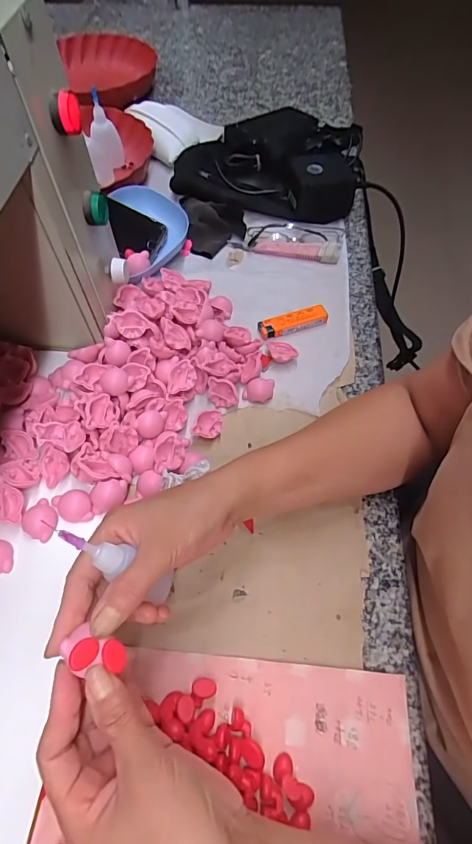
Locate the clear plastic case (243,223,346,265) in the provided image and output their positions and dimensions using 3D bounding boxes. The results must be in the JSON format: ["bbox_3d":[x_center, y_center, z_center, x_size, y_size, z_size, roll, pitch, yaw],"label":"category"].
[{"bbox_3d":[0.078,-0.246,0.570,0.128,0.014,0.061,13,61,7],"label":"clear plastic case"}]

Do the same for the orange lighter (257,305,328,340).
[{"bbox_3d":[0.067,-0.119,0.497,0.080,0.011,0.023,-16,61,-9],"label":"orange lighter"}]

